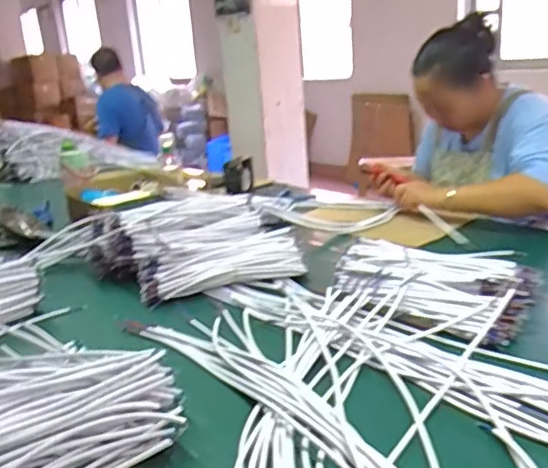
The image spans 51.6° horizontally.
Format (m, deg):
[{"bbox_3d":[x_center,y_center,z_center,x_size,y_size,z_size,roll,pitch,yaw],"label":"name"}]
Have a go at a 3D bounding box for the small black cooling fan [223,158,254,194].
[{"bbox_3d":[-0.102,-0.172,1.667,0.088,0.094,0.065,-6,18,-5],"label":"small black cooling fan"}]

